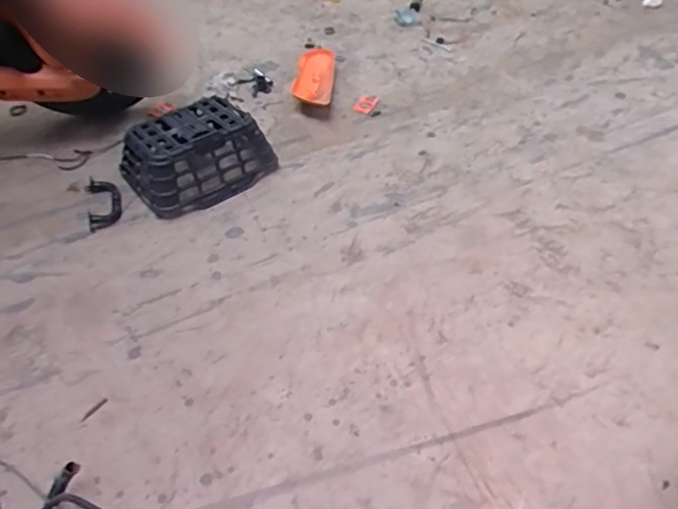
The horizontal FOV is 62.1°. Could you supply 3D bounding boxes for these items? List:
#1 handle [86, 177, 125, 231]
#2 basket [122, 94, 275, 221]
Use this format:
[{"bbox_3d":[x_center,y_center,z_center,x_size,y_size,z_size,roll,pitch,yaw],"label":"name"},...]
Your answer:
[{"bbox_3d":[-0.509,-0.116,1.225,0.069,0.024,0.147,-15,49,-11],"label":"handle"},{"bbox_3d":[-0.331,-0.222,1.288,0.300,0.140,0.228,-35,56,-26],"label":"basket"}]

